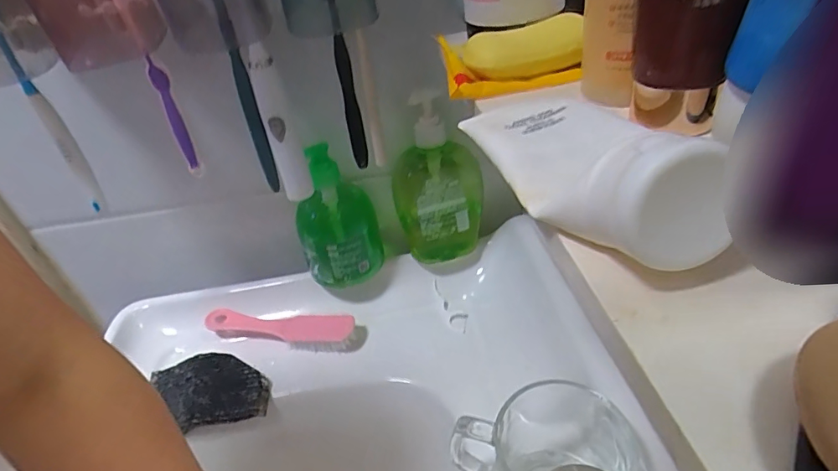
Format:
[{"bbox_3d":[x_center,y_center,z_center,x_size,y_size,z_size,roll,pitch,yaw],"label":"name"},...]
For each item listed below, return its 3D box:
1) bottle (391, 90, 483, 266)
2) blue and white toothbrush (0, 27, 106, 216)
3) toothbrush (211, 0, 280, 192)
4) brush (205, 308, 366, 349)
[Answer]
[{"bbox_3d":[0.019,-0.041,0.507,0.095,0.188,0.053,-2,37,6],"label":"bottle"},{"bbox_3d":[-0.291,-0.094,0.371,0.015,0.177,0.013,5,39,15],"label":"blue and white toothbrush"},{"bbox_3d":[-0.137,-0.116,0.377,0.018,0.180,0.023,-17,38,-12],"label":"toothbrush"},{"bbox_3d":[-0.148,0.098,0.504,0.165,0.023,0.038,-1,38,8],"label":"brush"}]

